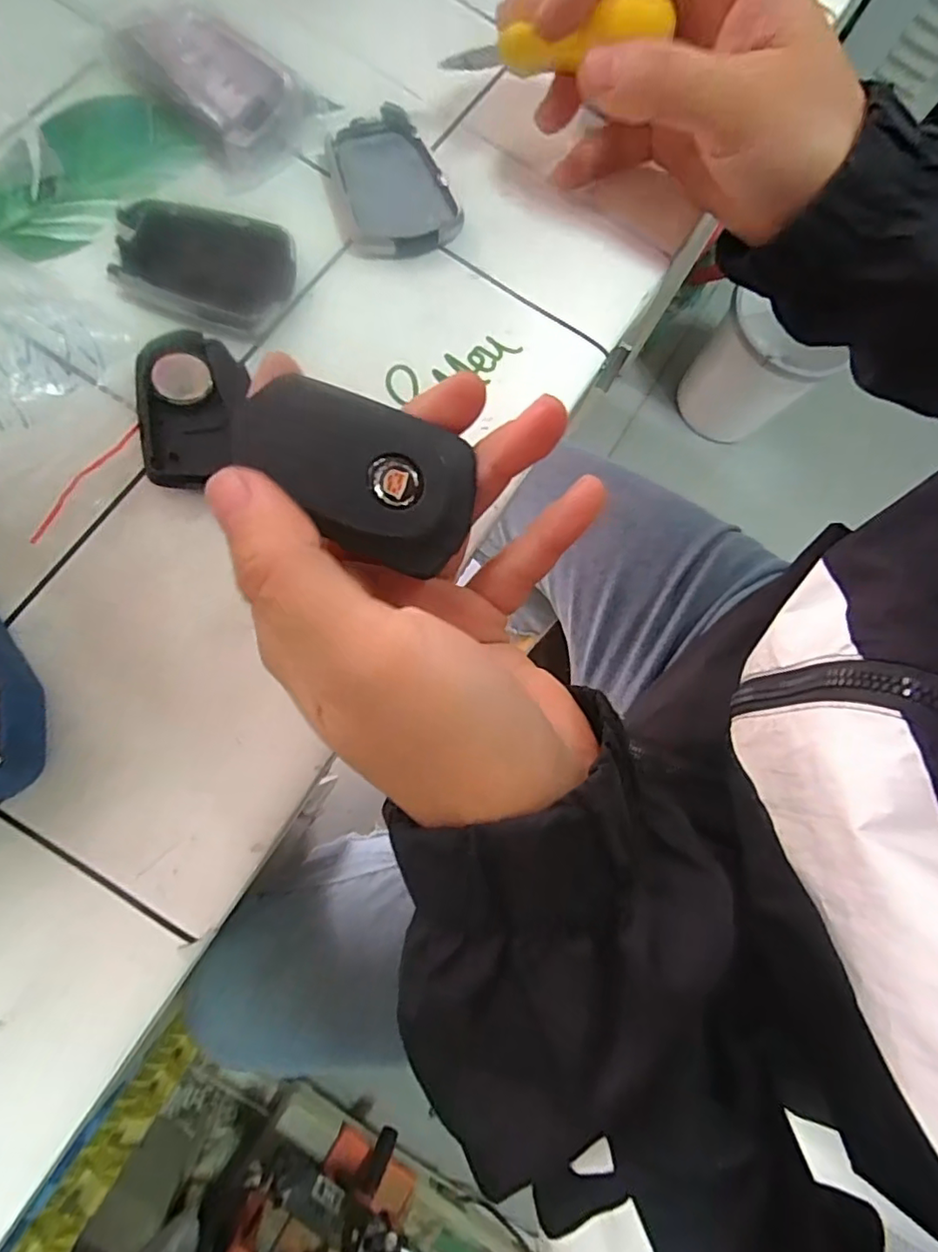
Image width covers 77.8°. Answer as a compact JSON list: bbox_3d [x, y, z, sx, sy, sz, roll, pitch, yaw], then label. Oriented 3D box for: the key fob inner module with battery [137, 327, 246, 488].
[{"bbox_3d":[-0.091,-0.071,0.191,0.032,0.008,0.054,-2,76,-2],"label":"key fob inner module with battery"}]

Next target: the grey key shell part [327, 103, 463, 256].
[{"bbox_3d":[-0.032,-0.167,0.221,0.043,0.010,0.057,-24,83,-13],"label":"grey key shell part"}]

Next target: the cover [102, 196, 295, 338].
[{"bbox_3d":[-0.093,-0.125,0.201,0.059,0.006,0.043,9,77,-7],"label":"cover"}]

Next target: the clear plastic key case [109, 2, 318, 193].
[{"bbox_3d":[-0.091,-0.203,0.216,0.051,0.017,0.071,-42,87,-14],"label":"clear plastic key case"}]

